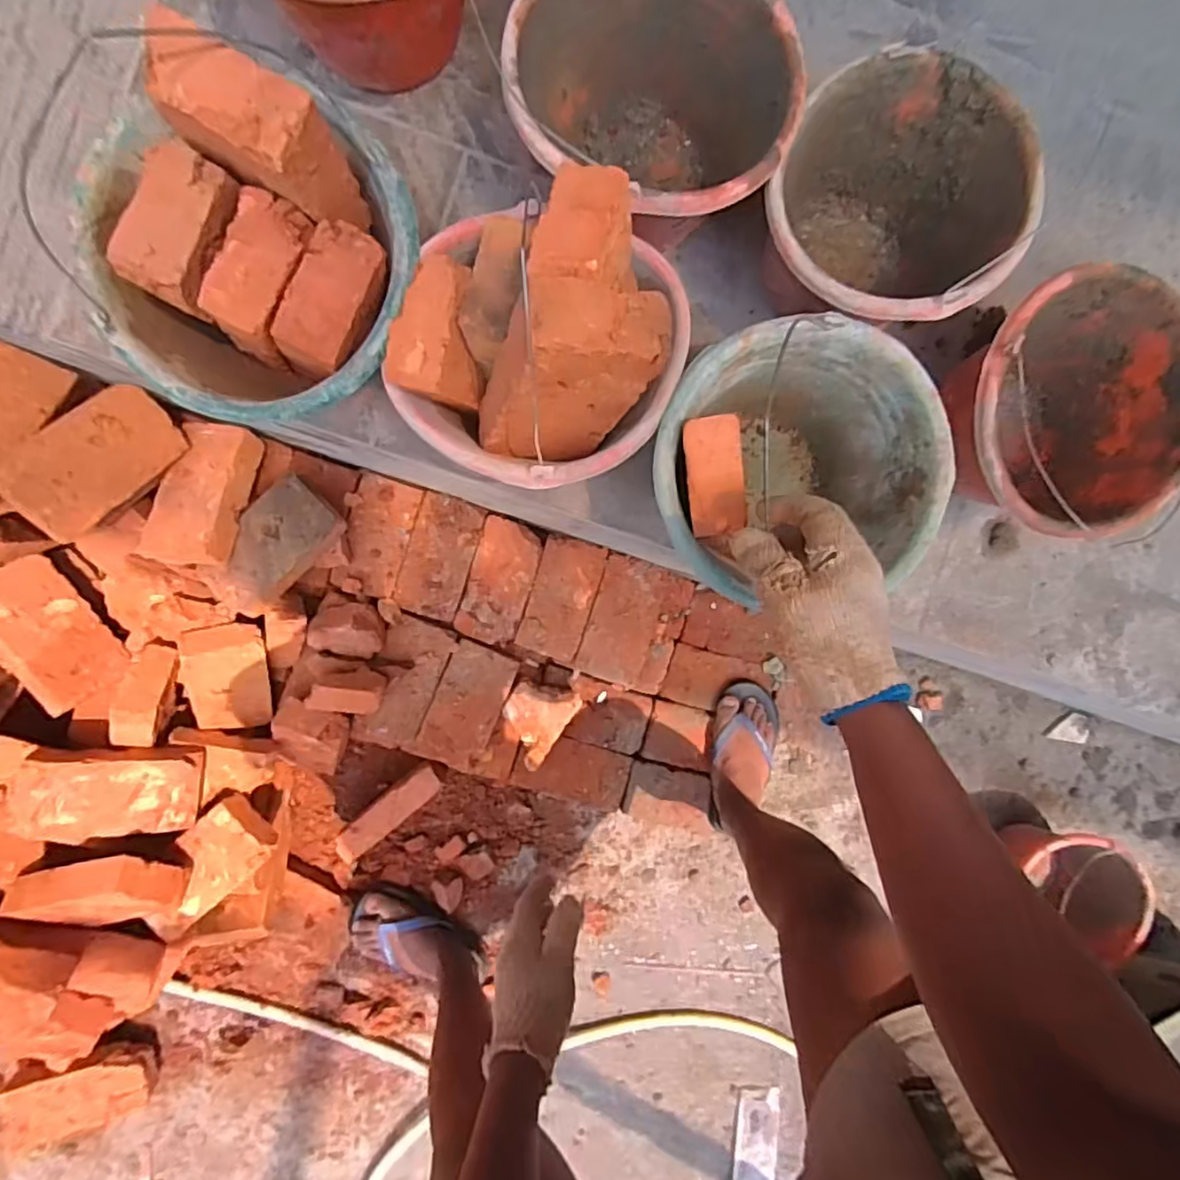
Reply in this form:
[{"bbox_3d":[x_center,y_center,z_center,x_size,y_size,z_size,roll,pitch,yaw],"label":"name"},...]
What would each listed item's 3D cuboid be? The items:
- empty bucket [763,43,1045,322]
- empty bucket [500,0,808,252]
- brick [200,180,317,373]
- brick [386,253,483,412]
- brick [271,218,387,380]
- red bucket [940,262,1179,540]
[{"bbox_3d":[0.292,-0.368,0.647,0.233,0.168,0.238,0,91,-5],"label":"empty bucket"},{"bbox_3d":[0.052,-0.445,0.623,0.255,0.172,0.218,26,89,-5],"label":"empty bucket"},{"bbox_3d":[-0.257,-0.249,0.496,0.054,0.049,0.103,33,93,-21],"label":"brick"},{"bbox_3d":[-0.130,-0.209,0.528,0.067,0.085,0.099,1,91,-5],"label":"brick"},{"bbox_3d":[-0.201,-0.226,0.494,0.056,0.040,0.110,26,89,-5],"label":"brick"},{"bbox_3d":[0.483,-0.188,0.682,0.248,0.169,0.263,0,91,-5],"label":"red bucket"}]

